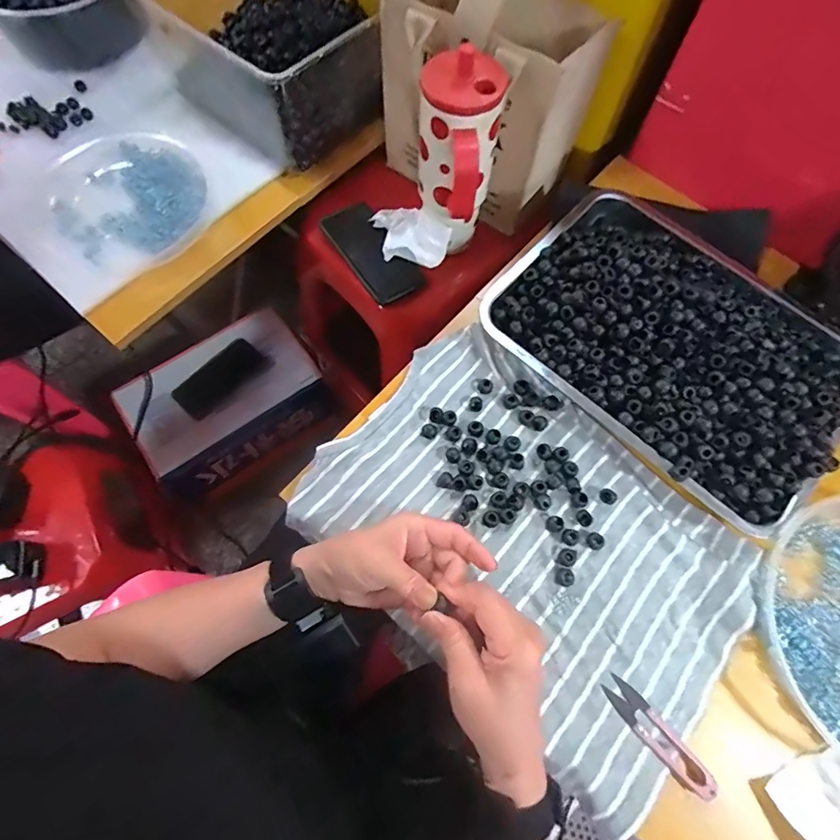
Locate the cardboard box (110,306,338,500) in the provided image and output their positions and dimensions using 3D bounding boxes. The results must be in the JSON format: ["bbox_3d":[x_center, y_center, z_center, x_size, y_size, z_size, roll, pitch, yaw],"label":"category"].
[{"bbox_3d":[-0.365,-0.033,0.926,0.330,0.150,0.210,-33,73,-12],"label":"cardboard box"}]

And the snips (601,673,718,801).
[{"bbox_3d":[0.192,0.254,0.382,0.025,0.012,0.099,-39,74,-14],"label":"snips"}]

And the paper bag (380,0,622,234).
[{"bbox_3d":[0.086,-0.422,0.581,0.235,0.249,0.161,36,73,12],"label":"paper bag"}]

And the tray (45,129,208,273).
[{"bbox_3d":[-0.378,-0.287,0.609,0.202,0.036,0.222,-36,73,-13],"label":"tray"}]

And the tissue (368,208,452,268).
[{"bbox_3d":[-0.015,-0.248,0.634,0.081,0.050,0.103,-24,71,-9],"label":"tissue"}]

